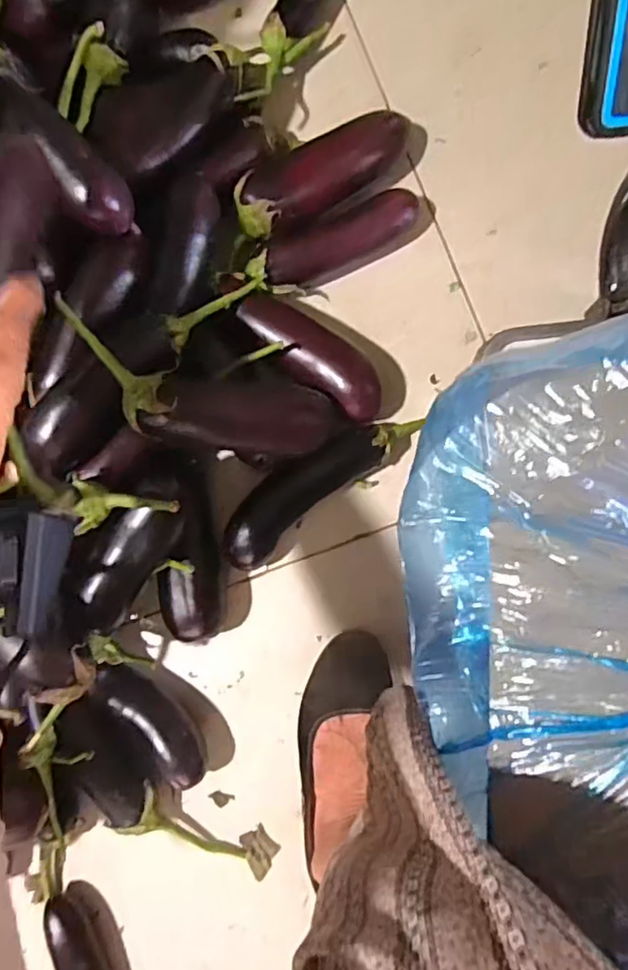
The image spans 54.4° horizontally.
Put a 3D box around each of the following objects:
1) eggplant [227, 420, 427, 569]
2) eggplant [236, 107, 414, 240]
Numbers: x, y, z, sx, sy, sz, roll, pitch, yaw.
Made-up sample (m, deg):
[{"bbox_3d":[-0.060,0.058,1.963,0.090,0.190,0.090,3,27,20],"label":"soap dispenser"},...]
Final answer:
[{"bbox_3d":[-0.010,0.004,0.578,0.191,0.048,0.057,-41,84,1],"label":"eggplant"},{"bbox_3d":[0.009,-0.302,0.588,0.187,0.055,0.066,-29,84,2],"label":"eggplant"}]

